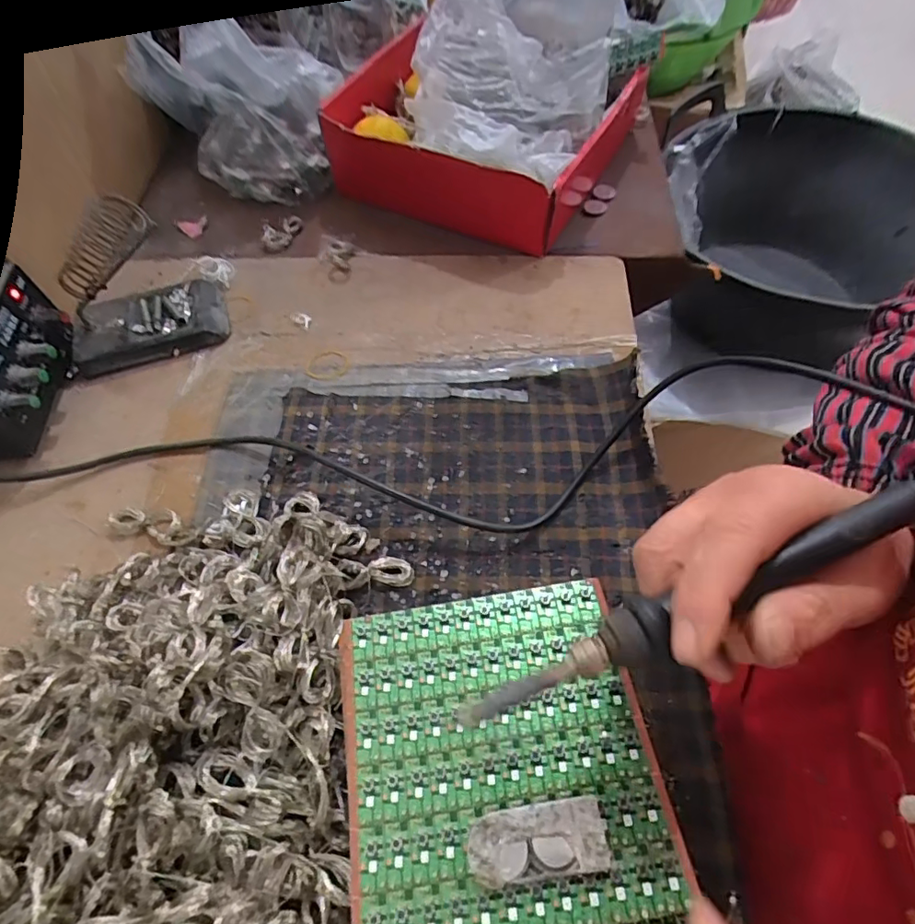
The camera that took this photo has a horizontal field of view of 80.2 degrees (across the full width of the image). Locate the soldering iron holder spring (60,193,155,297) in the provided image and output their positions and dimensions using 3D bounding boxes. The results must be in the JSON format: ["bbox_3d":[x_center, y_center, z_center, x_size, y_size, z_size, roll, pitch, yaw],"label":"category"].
[{"bbox_3d":[-0.238,-0.143,0.361,0.080,0.025,0.025,-41,60,17],"label":"soldering iron holder spring"}]

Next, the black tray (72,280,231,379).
[{"bbox_3d":[-0.230,-0.106,0.408,0.107,0.020,0.061,-15,60,-6],"label":"black tray"}]

